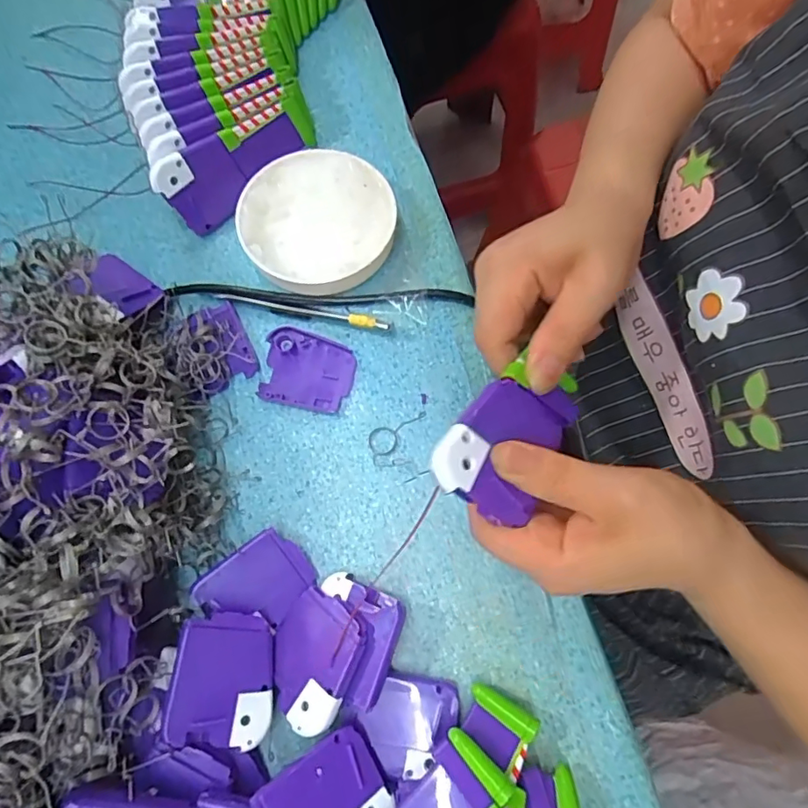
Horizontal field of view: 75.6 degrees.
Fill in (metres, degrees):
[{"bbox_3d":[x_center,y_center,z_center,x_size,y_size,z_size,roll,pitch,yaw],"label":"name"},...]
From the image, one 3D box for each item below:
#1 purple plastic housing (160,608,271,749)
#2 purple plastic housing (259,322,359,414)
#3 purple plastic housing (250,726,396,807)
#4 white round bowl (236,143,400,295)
[{"bbox_3d":[-0.094,0.143,0.272,0.050,0.010,0.061,13,66,-21],"label":"purple plastic housing"},{"bbox_3d":[-0.064,-0.023,0.347,0.060,0.006,0.052,11,72,2],"label":"purple plastic housing"},{"bbox_3d":[-0.038,0.192,0.248,0.061,0.006,0.048,-20,72,-36],"label":"purple plastic housing"},{"bbox_3d":[-0.060,-0.128,0.364,0.104,0.029,0.107,0,72,-1],"label":"white round bowl"}]

